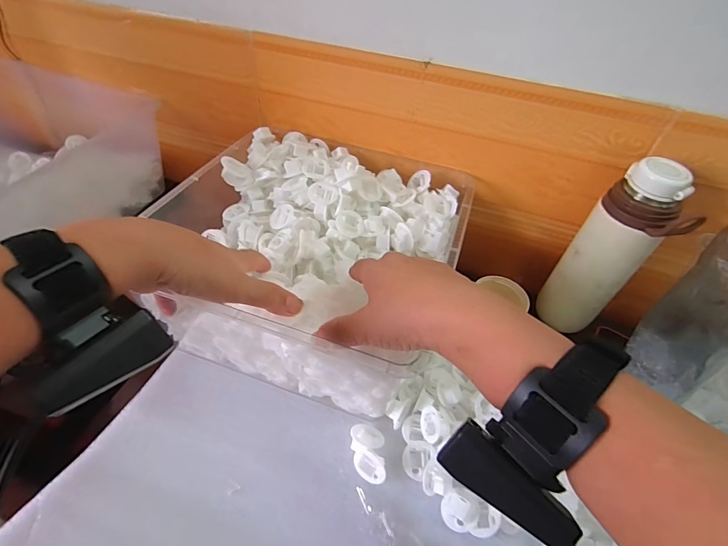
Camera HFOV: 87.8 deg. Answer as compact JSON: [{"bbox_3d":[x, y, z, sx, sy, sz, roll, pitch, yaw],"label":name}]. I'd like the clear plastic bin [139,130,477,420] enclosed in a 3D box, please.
[{"bbox_3d":[-0.050,-0.024,0.436,0.284,0.128,0.282,18,49,12],"label":"clear plastic bin"}]

